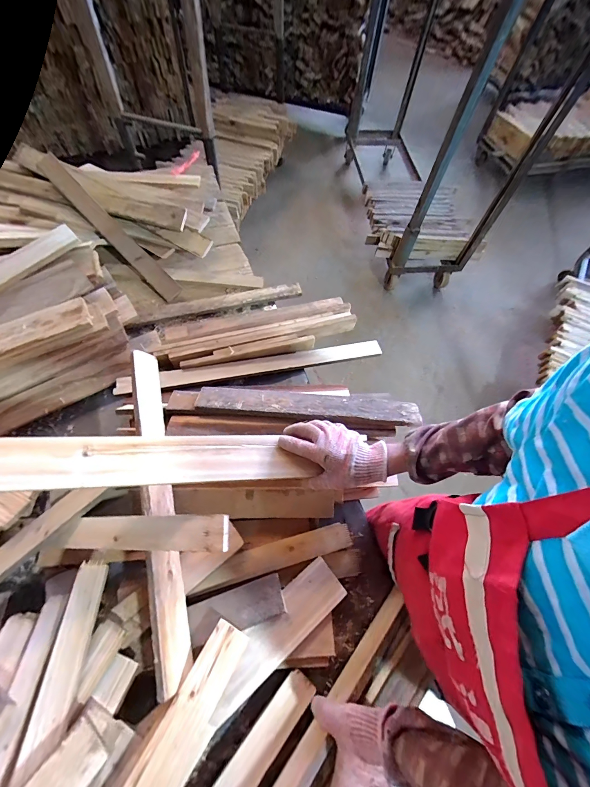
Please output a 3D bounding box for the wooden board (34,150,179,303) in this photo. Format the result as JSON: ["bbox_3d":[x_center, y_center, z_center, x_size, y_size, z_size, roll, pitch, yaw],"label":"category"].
[{"bbox_3d":[-0.518,-0.459,0.866,0.060,0.025,0.484,-44,96,5],"label":"wooden board"}]

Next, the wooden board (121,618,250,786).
[{"bbox_3d":[-0.193,0.522,0.386,0.070,0.030,0.404,37,53,1],"label":"wooden board"}]

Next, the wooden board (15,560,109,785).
[{"bbox_3d":[-0.320,0.492,0.357,0.050,0.027,0.521,-2,51,-5],"label":"wooden board"}]

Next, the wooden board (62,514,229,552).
[{"bbox_3d":[-0.252,0.224,0.497,0.324,0.014,0.050,-8,62,18],"label":"wooden board"}]

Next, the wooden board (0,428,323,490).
[{"bbox_3d":[-0.254,0.093,0.443,0.565,0.011,0.080,3,63,-14],"label":"wooden board"}]

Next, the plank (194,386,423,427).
[{"bbox_3d":[0.024,0.022,0.647,0.453,0.018,0.068,5,48,5],"label":"plank"}]

